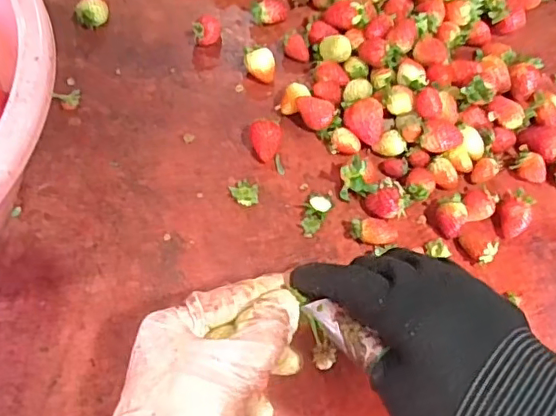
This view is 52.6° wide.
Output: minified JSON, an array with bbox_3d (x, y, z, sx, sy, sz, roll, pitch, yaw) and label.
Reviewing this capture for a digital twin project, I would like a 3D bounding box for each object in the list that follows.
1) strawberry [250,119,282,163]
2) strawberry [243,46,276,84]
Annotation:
[{"bbox_3d":[-0.009,-0.052,0.435,0.024,0.022,0.028,0,64,-3],"label":"strawberry"},{"bbox_3d":[-0.015,-0.120,0.478,0.025,0.022,0.022,0,64,-3],"label":"strawberry"}]

